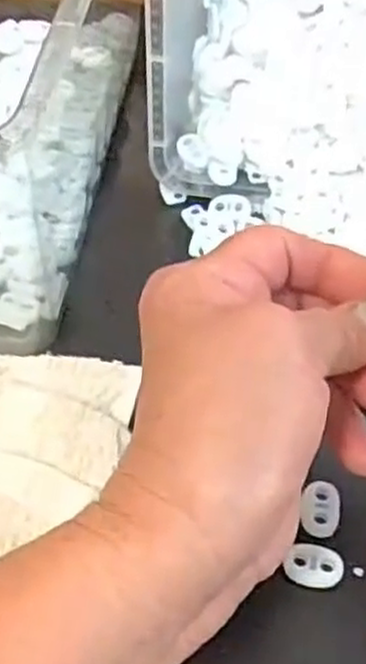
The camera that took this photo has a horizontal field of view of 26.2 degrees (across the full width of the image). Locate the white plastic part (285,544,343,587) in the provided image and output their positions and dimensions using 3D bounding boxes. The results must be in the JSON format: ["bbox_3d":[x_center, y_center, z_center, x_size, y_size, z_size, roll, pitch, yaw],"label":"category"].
[{"bbox_3d":[0.050,0.089,0.298,0.020,0.005,0.015,3,54,5],"label":"white plastic part"}]

